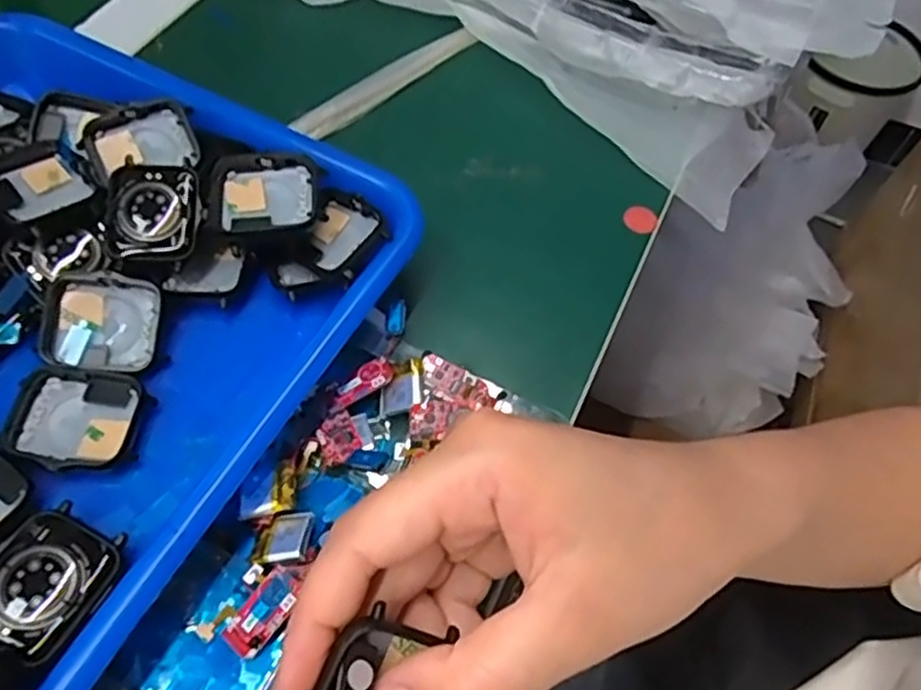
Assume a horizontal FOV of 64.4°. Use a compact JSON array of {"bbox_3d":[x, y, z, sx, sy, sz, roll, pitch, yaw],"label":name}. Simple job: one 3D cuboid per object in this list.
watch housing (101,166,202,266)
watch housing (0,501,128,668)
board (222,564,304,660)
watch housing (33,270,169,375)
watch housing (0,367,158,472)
[{"bbox_3d":[-0.122,-0.053,0.290,0.037,0.010,0.040,6,80,-10],"label":"watch housing"},{"bbox_3d":[-0.129,0.072,0.225,0.035,0.008,0.043,26,60,11],"label":"watch housing"},{"bbox_3d":[-0.064,0.088,0.242,0.015,0.004,0.031,35,81,16],"label":"board"},{"bbox_3d":[-0.136,-0.008,0.279,0.041,0.009,0.036,6,77,-6],"label":"watch housing"},{"bbox_3d":[-0.137,0.027,0.262,0.042,0.010,0.038,6,58,-1],"label":"watch housing"}]

